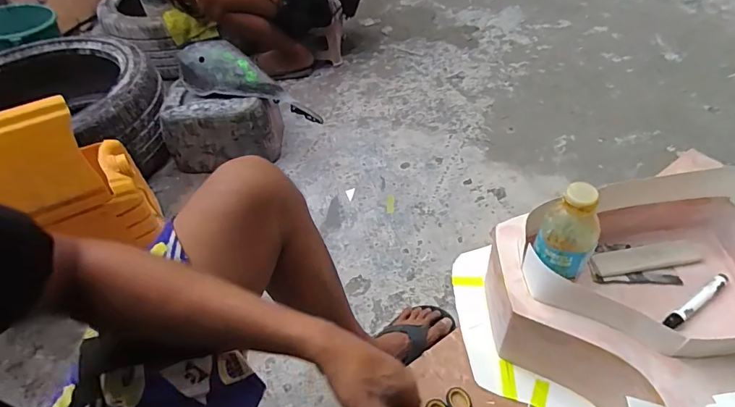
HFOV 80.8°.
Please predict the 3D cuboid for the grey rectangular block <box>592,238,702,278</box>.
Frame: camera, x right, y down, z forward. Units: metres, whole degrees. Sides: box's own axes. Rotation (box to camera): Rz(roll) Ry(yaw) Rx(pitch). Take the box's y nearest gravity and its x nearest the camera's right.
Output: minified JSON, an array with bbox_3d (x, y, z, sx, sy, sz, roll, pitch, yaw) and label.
[{"bbox_3d":[0.409,0.079,0.630,0.154,0.010,0.039,-10,46,-3],"label":"grey rectangular block"}]

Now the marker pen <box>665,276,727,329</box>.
[{"bbox_3d":[0.445,0.130,0.581,0.131,0.010,0.017,-27,50,-19],"label":"marker pen"}]

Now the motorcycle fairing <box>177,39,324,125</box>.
[{"bbox_3d":[-0.339,-0.344,1.231,0.439,0.122,0.114,22,51,-1],"label":"motorcycle fairing"}]

